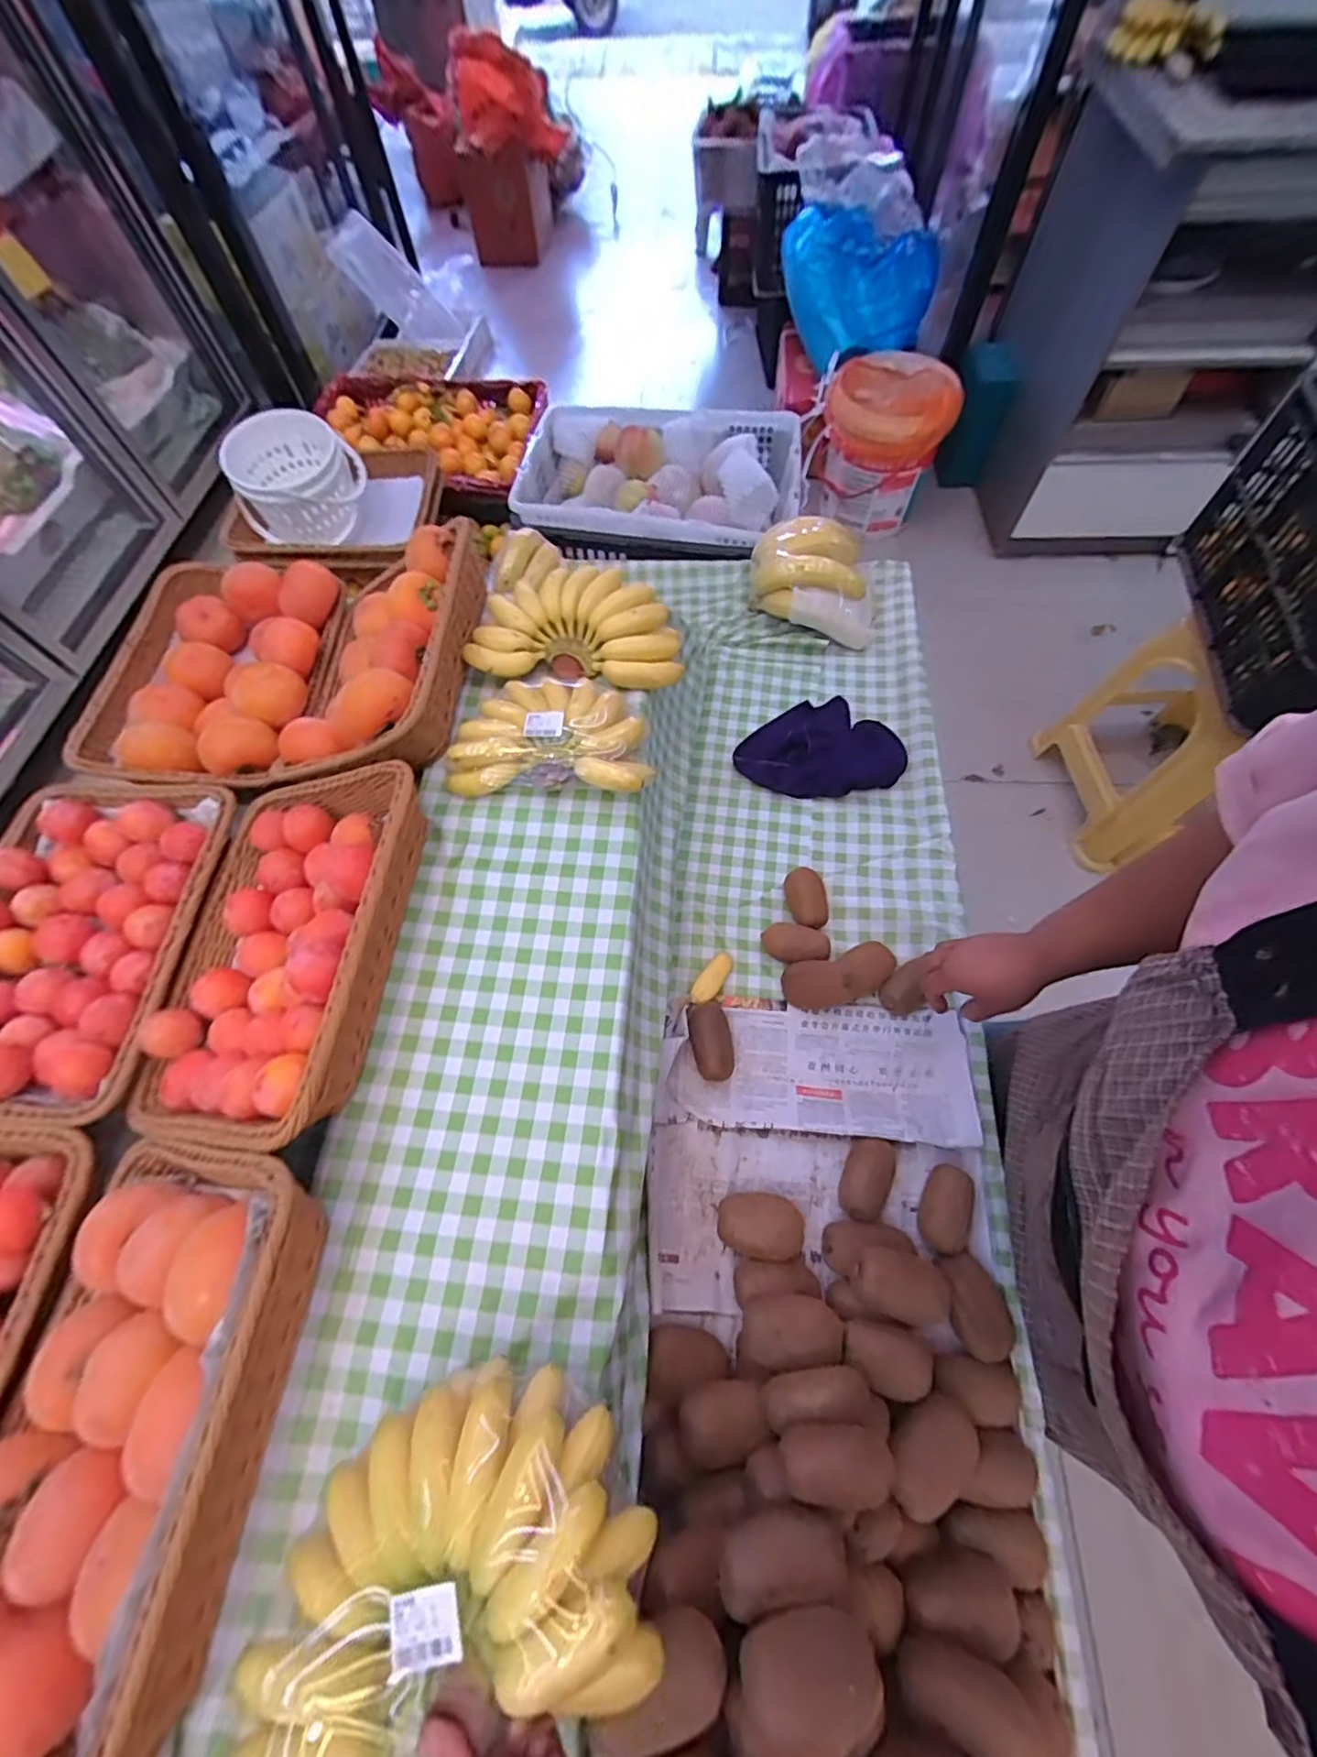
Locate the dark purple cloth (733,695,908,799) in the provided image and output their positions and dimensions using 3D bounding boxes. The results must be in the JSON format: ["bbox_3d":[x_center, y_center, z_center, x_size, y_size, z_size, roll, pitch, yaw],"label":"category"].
[{"bbox_3d":[0.212,-0.181,0.813,0.210,0.042,0.141,-7,65,-1],"label":"dark purple cloth"}]

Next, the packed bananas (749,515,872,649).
[{"bbox_3d":[0.233,-0.448,0.903,0.193,0.119,0.139,10,65,7],"label":"packed bananas"}]

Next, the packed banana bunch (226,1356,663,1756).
[{"bbox_3d":[-0.112,0.377,0.343,0.209,0.075,0.150,-21,45,-2],"label":"packed banana bunch"}]

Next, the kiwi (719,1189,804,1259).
[{"bbox_3d":[0.098,0.333,0.582,0.080,0.039,0.052,7,65,6],"label":"kiwi"}]

